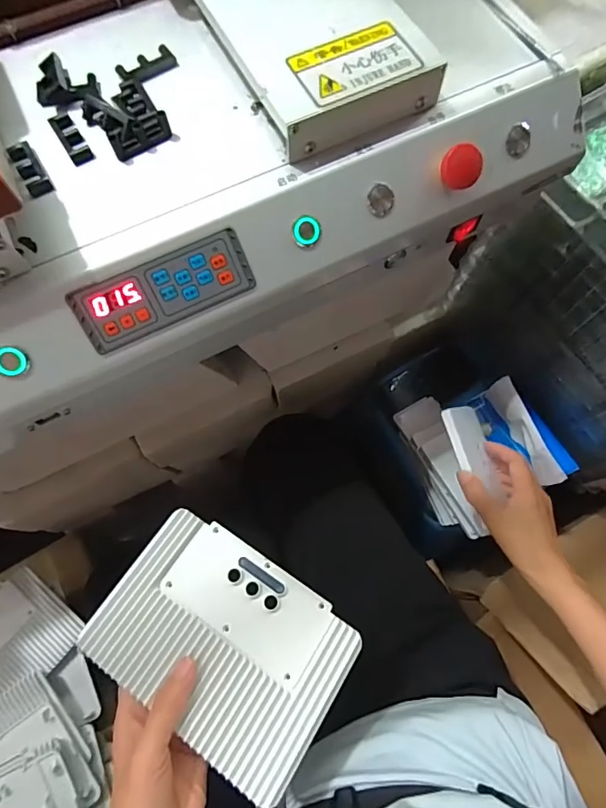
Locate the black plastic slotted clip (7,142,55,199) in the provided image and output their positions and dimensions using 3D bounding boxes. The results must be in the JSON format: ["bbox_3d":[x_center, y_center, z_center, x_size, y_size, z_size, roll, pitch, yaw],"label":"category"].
[{"bbox_3d":[-0.185,-0.159,0.311,0.016,0.006,0.043,-30,74,-9],"label":"black plastic slotted clip"}]

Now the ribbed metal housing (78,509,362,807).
[{"bbox_3d":[-0.062,0.181,0.357,0.184,0.021,0.130,32,75,10],"label":"ribbed metal housing"}]

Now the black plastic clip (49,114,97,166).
[{"bbox_3d":[-0.162,-0.187,0.323,0.015,0.007,0.046,-31,74,-9],"label":"black plastic clip"}]

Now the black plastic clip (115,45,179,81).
[{"bbox_3d":[-0.117,-0.253,0.344,0.043,0.004,0.021,-34,74,-10],"label":"black plastic clip"}]

